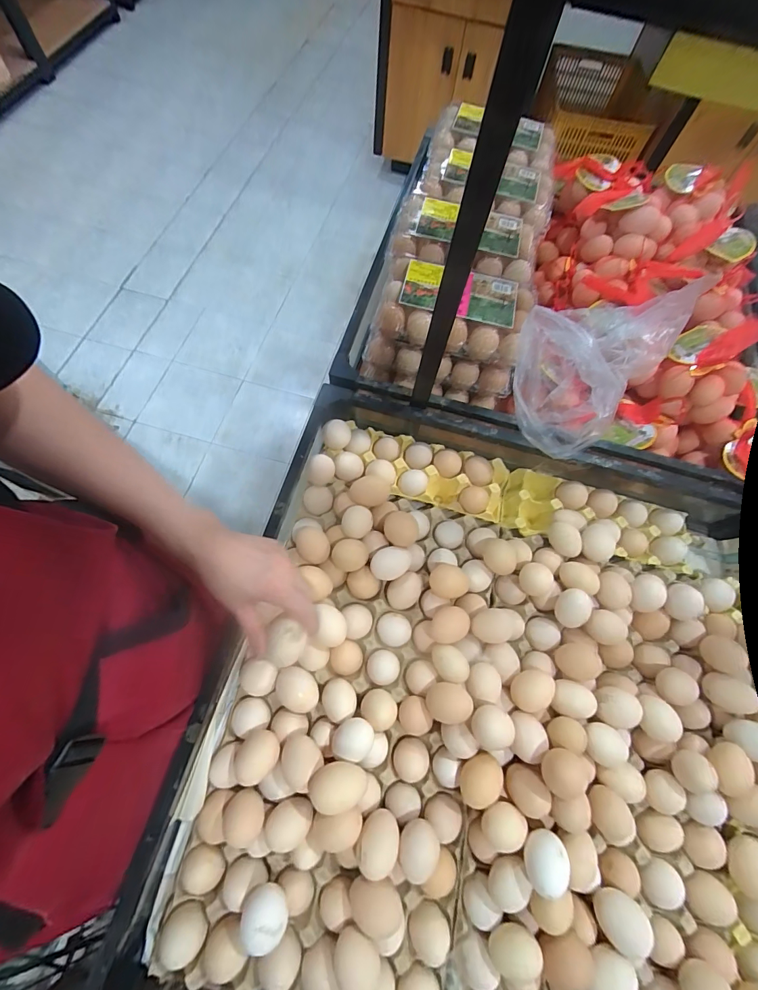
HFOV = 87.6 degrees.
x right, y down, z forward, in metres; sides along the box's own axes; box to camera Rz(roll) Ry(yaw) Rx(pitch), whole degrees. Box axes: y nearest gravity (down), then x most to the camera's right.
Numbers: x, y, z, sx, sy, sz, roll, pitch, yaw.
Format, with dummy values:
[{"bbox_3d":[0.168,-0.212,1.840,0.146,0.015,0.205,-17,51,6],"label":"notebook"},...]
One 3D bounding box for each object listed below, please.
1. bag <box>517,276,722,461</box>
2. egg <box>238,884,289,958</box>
[{"bbox_3d":[0.271,-0.182,0.539,0.159,0.148,0.203,37,71,12],"label":"bag"},{"bbox_3d":[-0.112,0.418,0.396,0.044,0.051,0.043,1,67,-2],"label":"egg"}]

